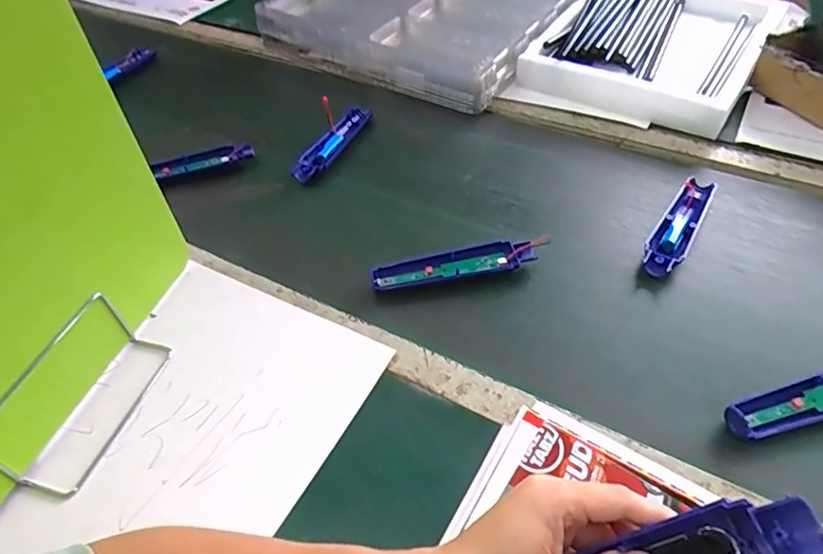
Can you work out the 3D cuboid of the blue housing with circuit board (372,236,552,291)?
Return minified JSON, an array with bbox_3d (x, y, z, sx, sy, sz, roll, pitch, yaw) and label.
[{"bbox_3d":[0.051,-0.012,0.570,0.182,0.025,0.034,-9,49,-4],"label":"blue housing with circuit board"}]

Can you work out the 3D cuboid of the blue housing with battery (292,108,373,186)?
[{"bbox_3d":[-0.102,-0.178,0.724,0.027,0.023,0.162,20,53,19],"label":"blue housing with battery"}]

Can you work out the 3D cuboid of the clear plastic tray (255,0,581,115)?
[{"bbox_3d":[0.078,-0.501,0.988,0.440,0.093,0.590,27,52,28],"label":"clear plastic tray"}]

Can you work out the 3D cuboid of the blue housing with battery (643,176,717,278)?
[{"bbox_3d":[0.291,-0.051,0.597,0.039,0.032,0.158,29,56,25],"label":"blue housing with battery"}]

